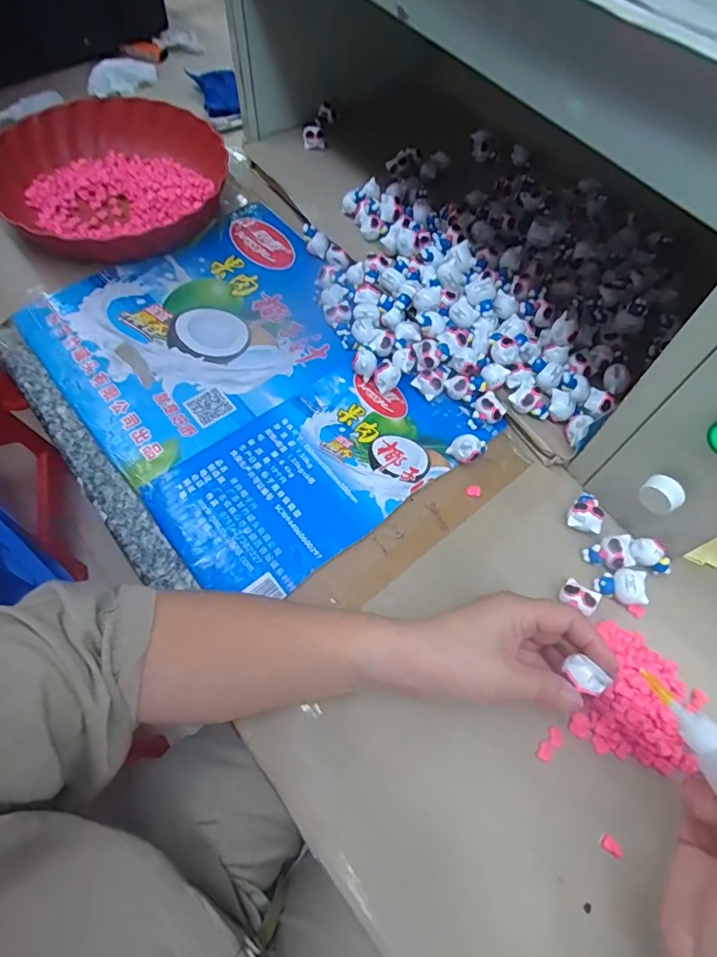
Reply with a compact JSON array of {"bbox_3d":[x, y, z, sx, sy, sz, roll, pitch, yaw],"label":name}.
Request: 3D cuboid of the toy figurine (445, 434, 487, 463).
[{"bbox_3d":[0.092,-0.025,0.416,0.027,0.029,0.022,-36,68,-21],"label":"toy figurine"}]

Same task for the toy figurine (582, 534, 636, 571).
[{"bbox_3d":[0.193,0.058,0.379,0.032,0.015,0.024,-6,61,-7],"label":"toy figurine"}]

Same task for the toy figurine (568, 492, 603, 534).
[{"bbox_3d":[0.181,0.026,0.397,0.024,0.017,0.032,13,60,4],"label":"toy figurine"}]

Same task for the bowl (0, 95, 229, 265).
[{"bbox_3d":[-0.271,-0.324,0.541,0.218,0.059,0.218,1,60,-3],"label":"bowl"}]

